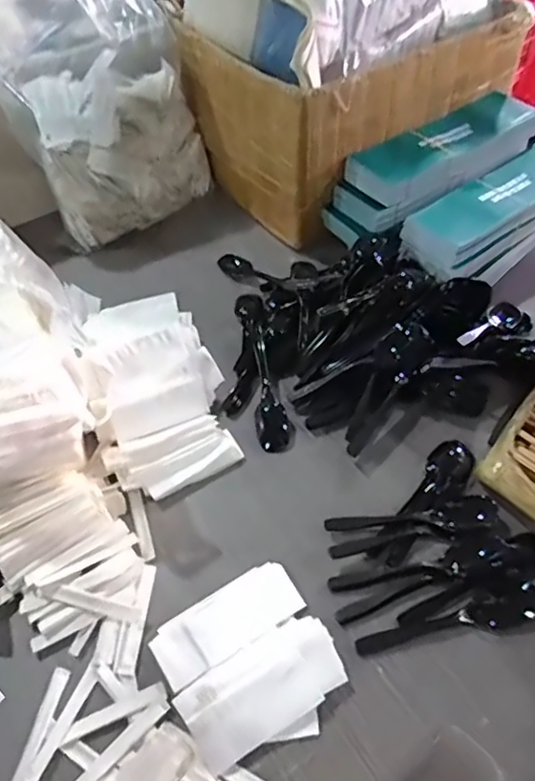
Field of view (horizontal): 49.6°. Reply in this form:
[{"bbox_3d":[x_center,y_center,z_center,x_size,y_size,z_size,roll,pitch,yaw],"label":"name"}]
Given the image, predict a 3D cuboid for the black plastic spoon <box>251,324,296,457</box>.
[{"bbox_3d":[-0.003,-0.008,0.651,0.038,0.022,0.174,-9,53,-5],"label":"black plastic spoon"}]

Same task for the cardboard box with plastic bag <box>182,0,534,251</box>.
[{"bbox_3d":[0.117,-0.457,0.786,0.388,0.316,0.270,-32,58,-20],"label":"cardboard box with plastic bag"}]

